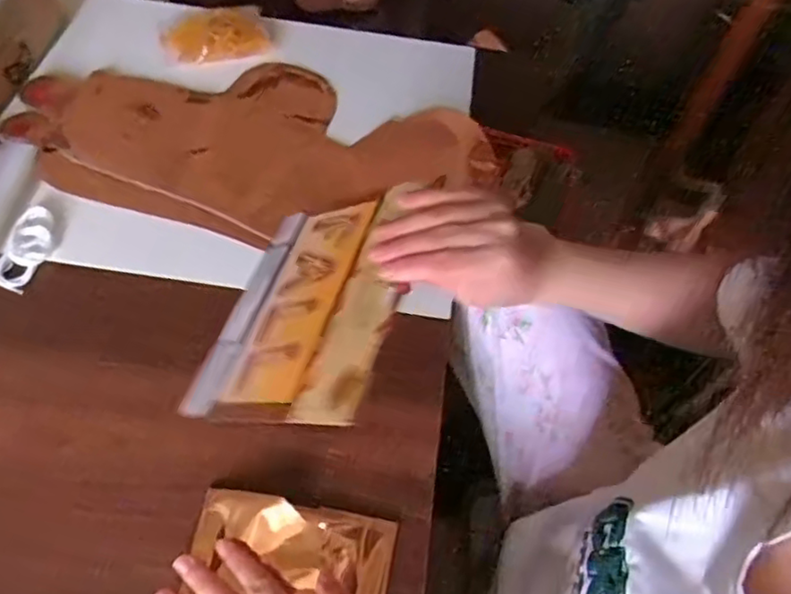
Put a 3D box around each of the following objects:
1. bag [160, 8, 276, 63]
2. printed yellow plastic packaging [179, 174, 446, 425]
[{"bbox_3d":[-0.181,-0.263,0.638,0.103,0.028,0.056,-10,61,-10],"label":"bag"},{"bbox_3d":[-0.062,0.003,0.435,0.163,0.008,0.179,-6,50,38],"label":"printed yellow plastic packaging"}]

